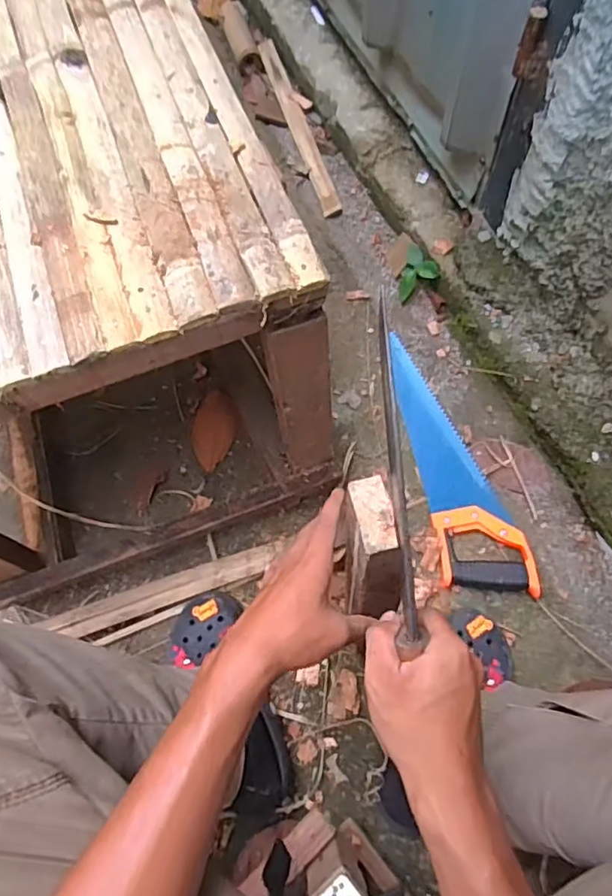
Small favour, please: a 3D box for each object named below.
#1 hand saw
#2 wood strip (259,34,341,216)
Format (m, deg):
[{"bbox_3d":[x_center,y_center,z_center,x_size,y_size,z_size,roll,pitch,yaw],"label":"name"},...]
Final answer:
[{"bbox_3d":[0.212,0.011,0.847,0.113,0.022,0.400,-10,67,-3],"label":"hand saw"},{"bbox_3d":[-0.017,-0.628,1.137,0.035,0.018,0.466,-16,67,-5],"label":"wood strip"}]

